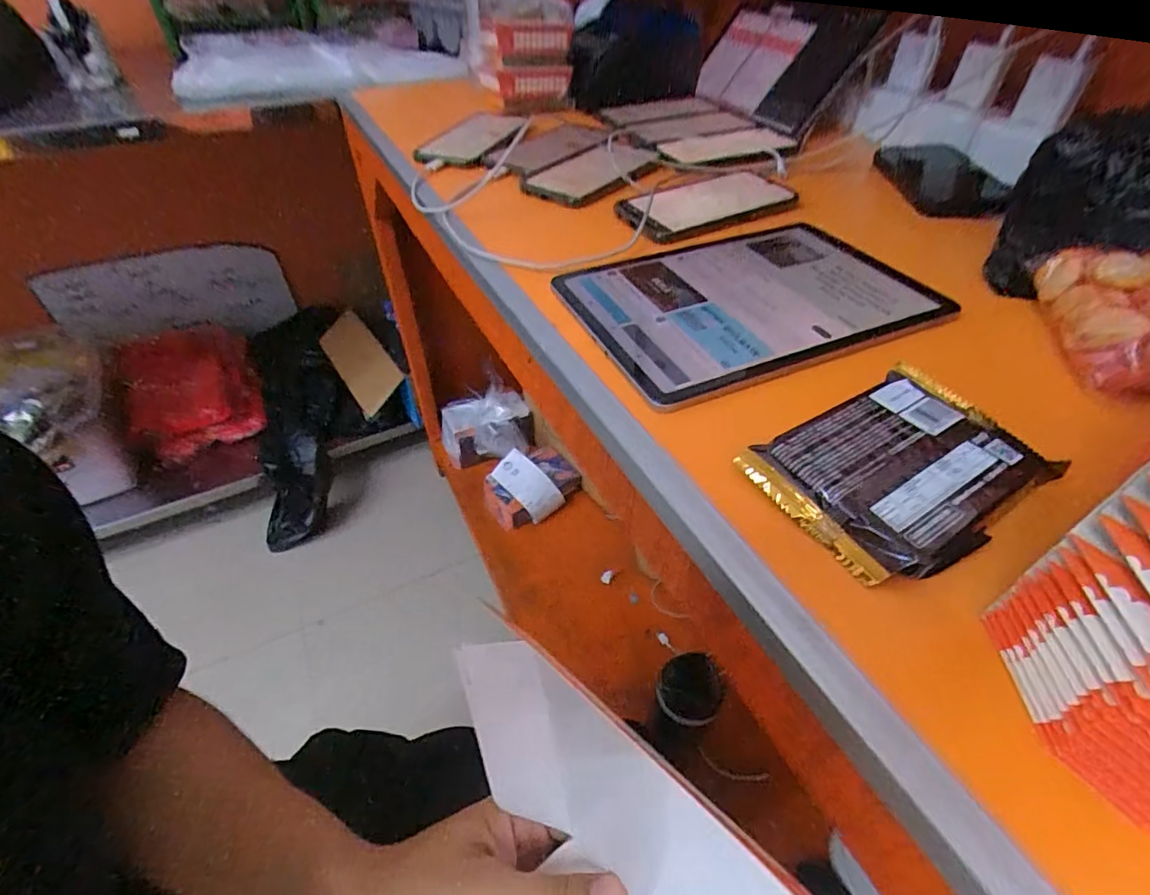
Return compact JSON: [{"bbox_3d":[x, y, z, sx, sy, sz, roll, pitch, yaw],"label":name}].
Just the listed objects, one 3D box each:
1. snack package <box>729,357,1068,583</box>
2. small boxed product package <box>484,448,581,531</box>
[{"bbox_3d":[0.160,0.011,0.261,0.124,0.020,0.088,-22,49,-21],"label":"snack package"},{"bbox_3d":[-0.104,0.086,1.163,0.161,0.188,0.060,43,20,-5],"label":"small boxed product package"}]

